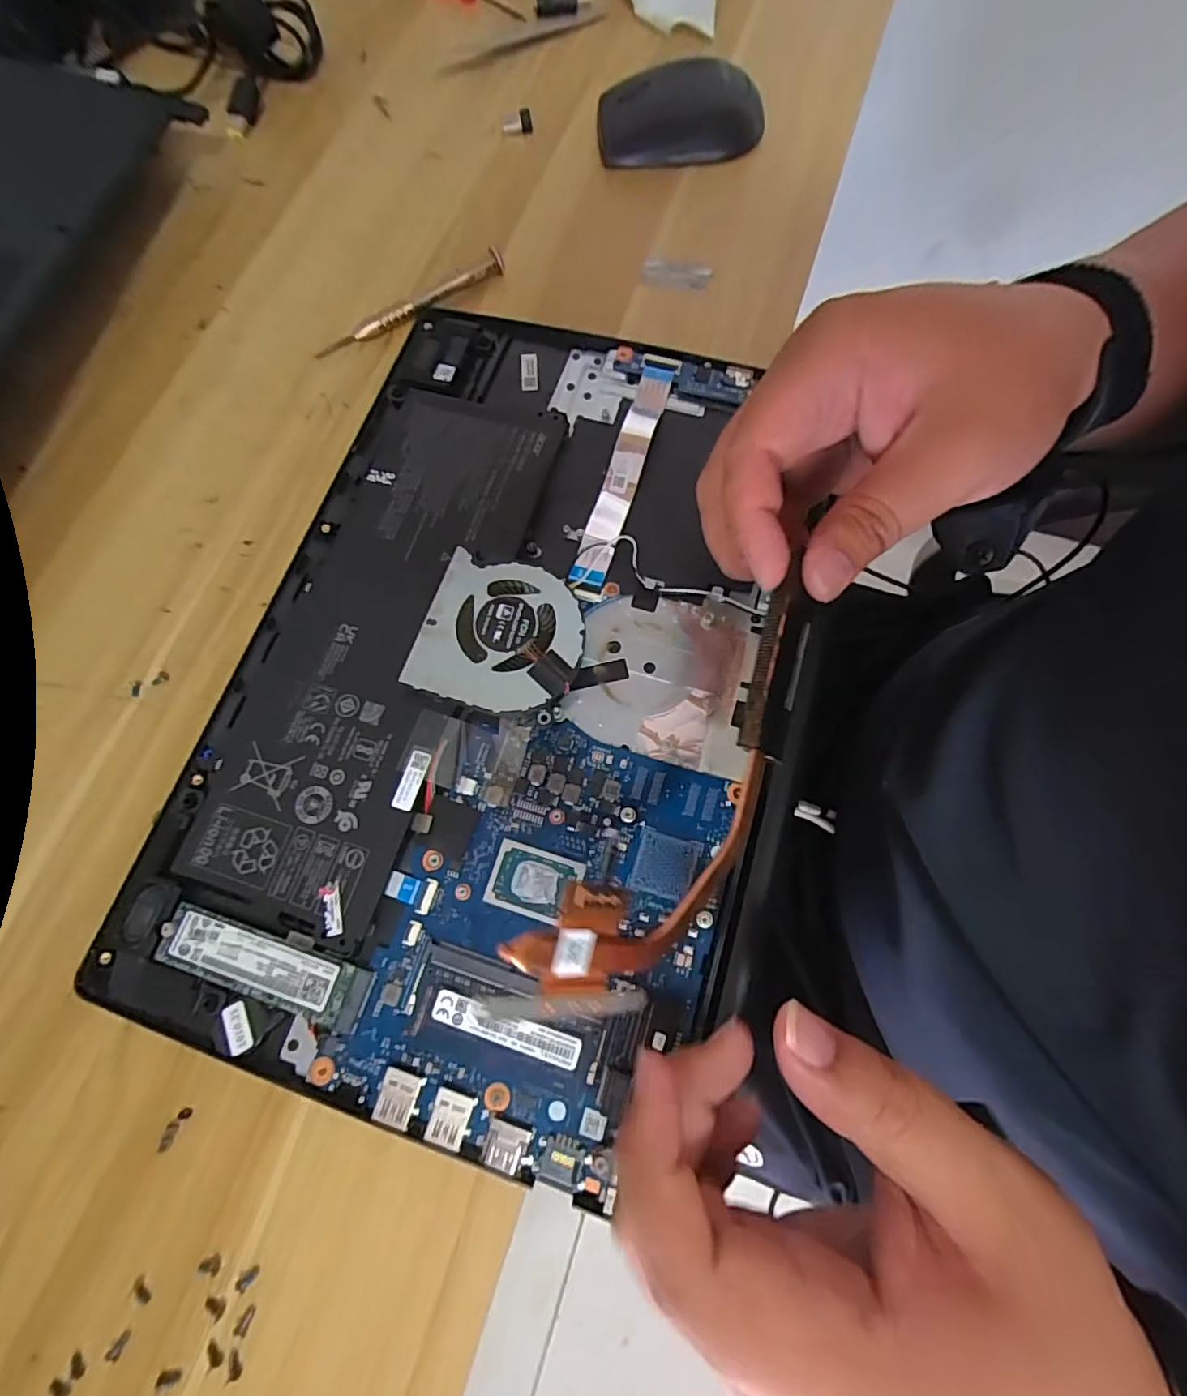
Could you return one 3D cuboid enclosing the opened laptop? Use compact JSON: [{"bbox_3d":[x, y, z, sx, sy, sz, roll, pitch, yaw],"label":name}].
[{"bbox_3d":[-0.039,-0.019,0.255,0.238,0.015,0.355,15,74,7],"label":"opened laptop"}]

